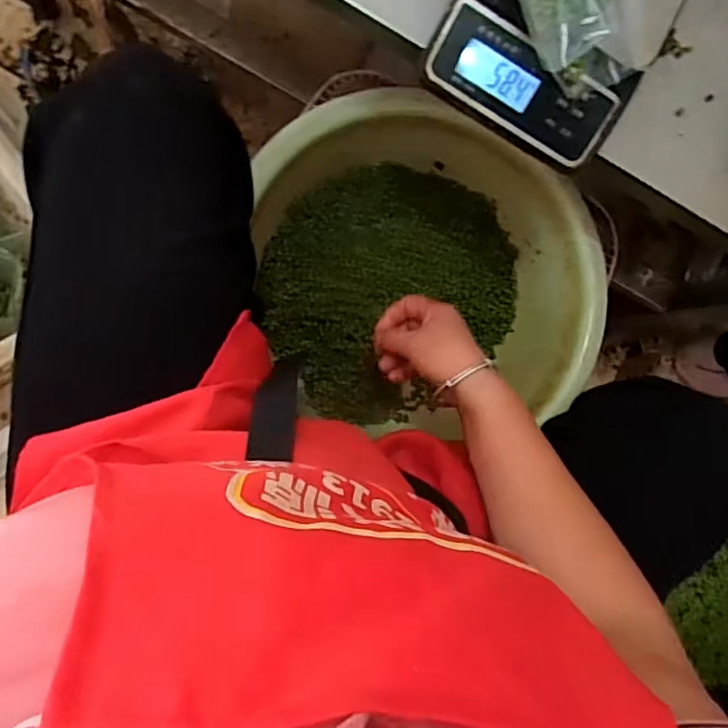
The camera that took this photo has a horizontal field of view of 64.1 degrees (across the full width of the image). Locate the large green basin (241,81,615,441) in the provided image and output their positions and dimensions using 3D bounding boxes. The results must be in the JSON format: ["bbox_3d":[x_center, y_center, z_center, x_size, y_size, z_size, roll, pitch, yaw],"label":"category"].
[{"bbox_3d":[0.061,-0.093,0.624,0.337,0.127,0.321,2,90,-10],"label":"large green basin"}]

